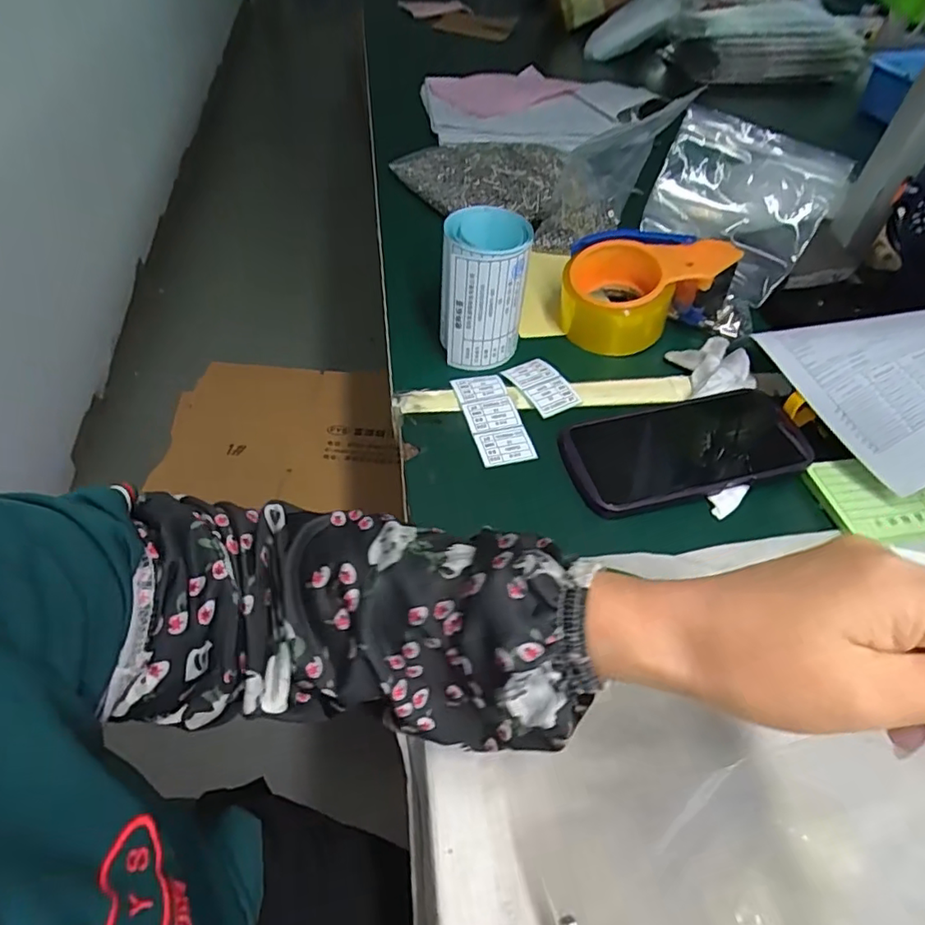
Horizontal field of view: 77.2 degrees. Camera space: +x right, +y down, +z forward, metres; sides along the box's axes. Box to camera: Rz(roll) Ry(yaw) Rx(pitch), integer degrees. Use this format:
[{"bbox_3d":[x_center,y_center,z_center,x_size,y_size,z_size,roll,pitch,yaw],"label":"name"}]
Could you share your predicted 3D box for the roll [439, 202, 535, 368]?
[{"bbox_3d":[0.017,-0.141,0.466,0.068,0.100,0.080,5,50,-3],"label":"roll"}]

